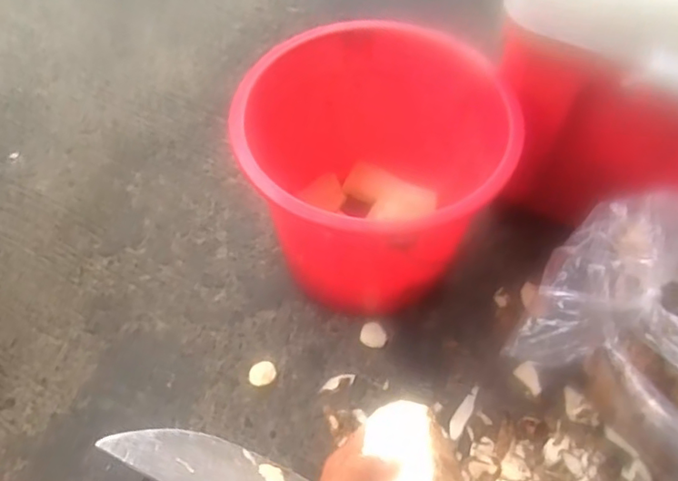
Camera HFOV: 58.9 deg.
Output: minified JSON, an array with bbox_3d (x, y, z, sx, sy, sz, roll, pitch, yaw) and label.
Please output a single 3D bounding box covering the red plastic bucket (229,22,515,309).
[{"bbox_3d":[0.043,-0.081,0.794,0.312,0.272,0.286,0,57,1],"label":"red plastic bucket"}]

